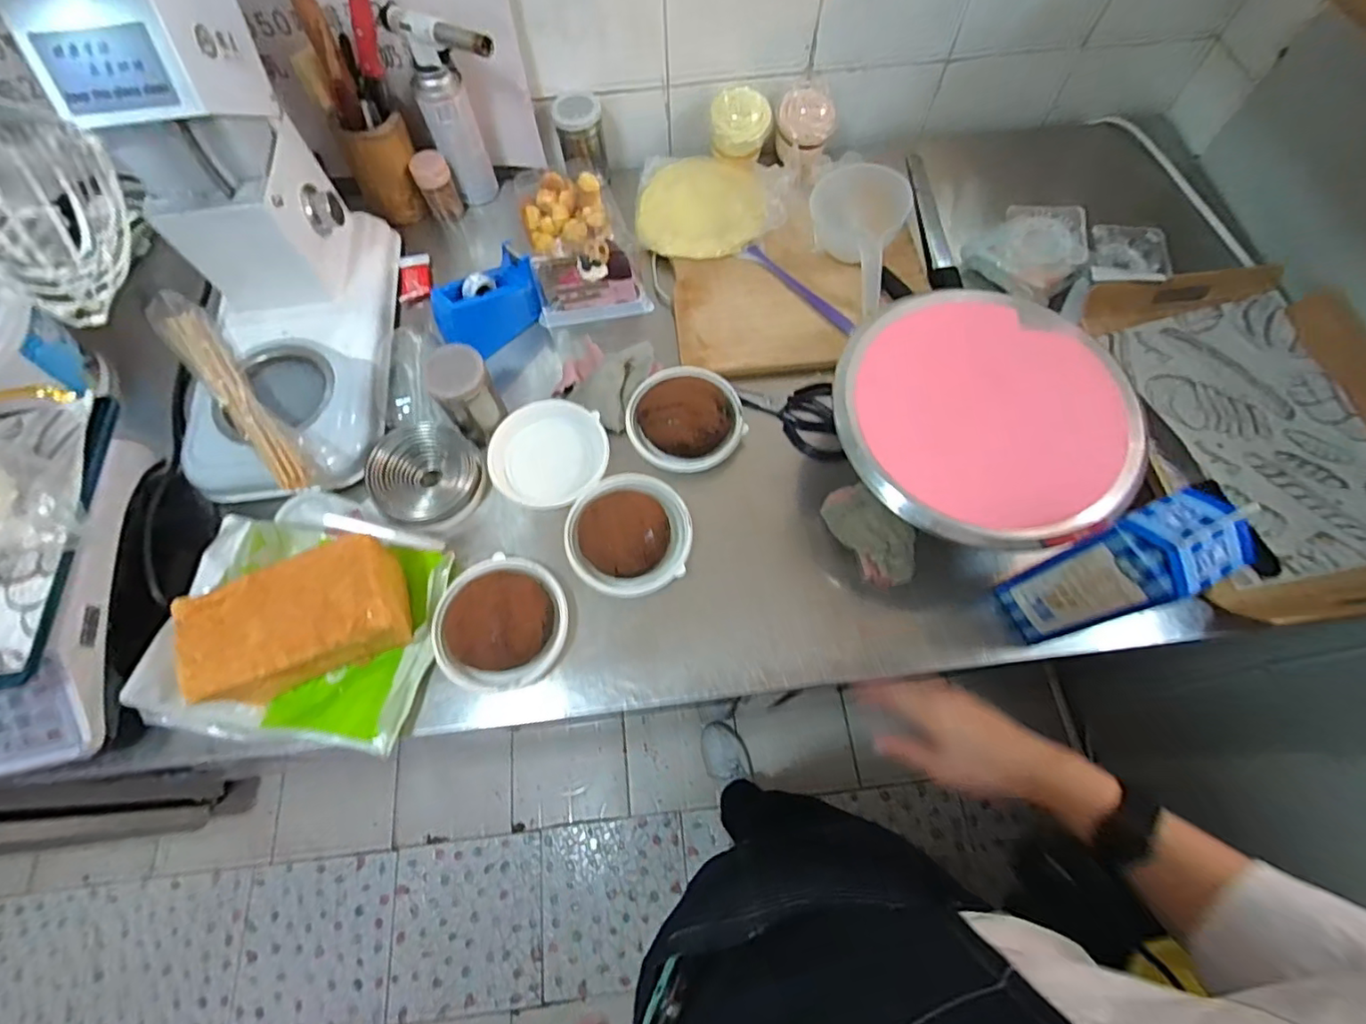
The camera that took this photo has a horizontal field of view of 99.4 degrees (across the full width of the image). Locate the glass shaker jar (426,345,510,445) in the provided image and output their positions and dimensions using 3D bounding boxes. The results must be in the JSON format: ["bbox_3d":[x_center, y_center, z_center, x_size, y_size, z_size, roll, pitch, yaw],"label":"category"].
[{"bbox_3d":[-0.246,-0.136,0.657,0.054,0.106,0.065,39,73,16],"label":"glass shaker jar"}]

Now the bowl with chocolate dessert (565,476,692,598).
[{"bbox_3d":[-0.061,0.020,0.630,0.135,0.061,0.131,0,66,1],"label":"bowl with chocolate dessert"}]

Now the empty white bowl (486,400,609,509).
[{"bbox_3d":[-0.161,-0.070,0.690,0.138,0.027,0.126,0,66,1],"label":"empty white bowl"}]

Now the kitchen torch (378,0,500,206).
[{"bbox_3d":[-0.290,-0.511,0.774,0.068,0.241,0.141,-40,71,-15],"label":"kitchen torch"}]

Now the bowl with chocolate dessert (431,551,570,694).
[{"bbox_3d":[-0.192,0.113,0.601,0.138,0.059,0.135,0,66,1],"label":"bowl with chocolate dessert"}]

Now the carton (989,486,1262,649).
[{"bbox_3d":[0.379,0.057,0.518,0.071,0.217,0.067,-23,68,-8],"label":"carton"}]

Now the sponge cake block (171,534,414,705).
[{"bbox_3d":[-0.381,0.110,0.580,0.189,0.088,0.105,-20,67,-7],"label":"sponge cake block"}]

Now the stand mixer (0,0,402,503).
[{"bbox_3d":[-0.497,-0.332,0.544,0.212,0.488,0.466,-8,66,-2],"label":"stand mixer"}]

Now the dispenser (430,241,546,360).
[{"bbox_3d":[-0.249,-0.265,0.748,0.139,0.087,0.049,-40,71,-15],"label":"dispenser"}]

